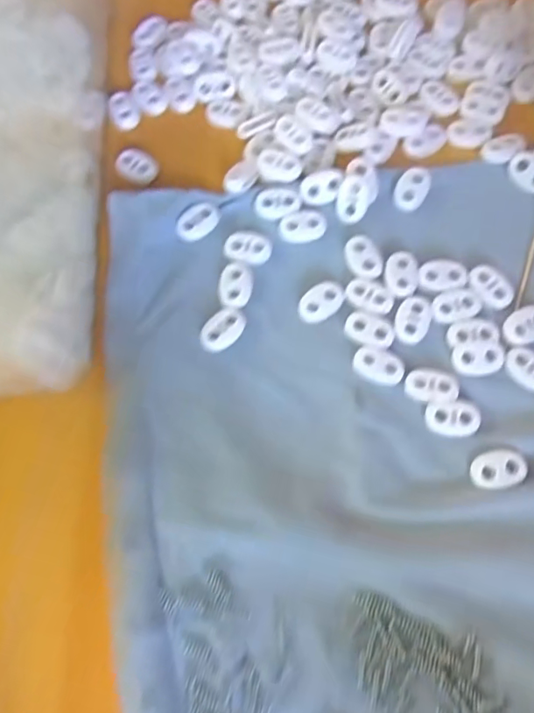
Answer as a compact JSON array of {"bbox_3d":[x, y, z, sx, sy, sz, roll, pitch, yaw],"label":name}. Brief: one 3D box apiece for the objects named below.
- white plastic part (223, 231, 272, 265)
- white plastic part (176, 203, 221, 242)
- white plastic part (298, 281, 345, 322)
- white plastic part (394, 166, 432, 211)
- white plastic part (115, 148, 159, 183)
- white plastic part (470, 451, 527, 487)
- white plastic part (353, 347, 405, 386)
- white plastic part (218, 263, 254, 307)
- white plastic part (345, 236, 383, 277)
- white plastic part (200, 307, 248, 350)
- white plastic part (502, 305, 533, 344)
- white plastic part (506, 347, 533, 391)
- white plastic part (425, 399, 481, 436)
[{"bbox_3d":[-0.009,-0.053,0.251,0.023,0.004,0.016,11,73,5],"label":"white plastic part"},{"bbox_3d":[-0.034,-0.067,0.255,0.023,0.004,0.013,-37,76,-10],"label":"white plastic part"},{"bbox_3d":[0.025,-0.026,0.241,0.023,0.004,0.015,-38,76,-10],"label":"white plastic part"},{"bbox_3d":[0.072,-0.083,0.256,0.015,0.004,0.023,29,76,10],"label":"white plastic part"},{"bbox_3d":[-0.067,-0.099,0.270,0.024,0.004,0.016,26,75,9],"label":"white plastic part"},{"bbox_3d":[0.096,0.046,0.214,0.022,0.004,0.014,-7,73,-1],"label":"white plastic part"},{"bbox_3d":[0.049,0.004,0.229,0.022,0.004,0.014,23,75,8],"label":"white plastic part"},{"bbox_3d":[-0.015,-0.034,0.245,0.016,0.004,0.022,6,73,3],"label":"white plastic part"},{"bbox_3d":[0.045,-0.048,0.246,0.014,0.004,0.023,-25,74,-6],"label":"white plastic part"},{"bbox_3d":[-0.020,-0.013,0.239,0.023,0.004,0.015,-33,75,-9],"label":"white plastic part"},{"bbox_3d":[0.116,-0.014,0.232,0.022,0.004,0.016,-36,75,-10],"label":"white plastic part"},{"bbox_3d":[0.115,0.006,0.227,0.022,0.004,0.014,39,77,12],"label":"white plastic part"},{"bbox_3d":[0.079,0.026,0.222,0.022,0.004,0.014,1,73,1],"label":"white plastic part"}]

